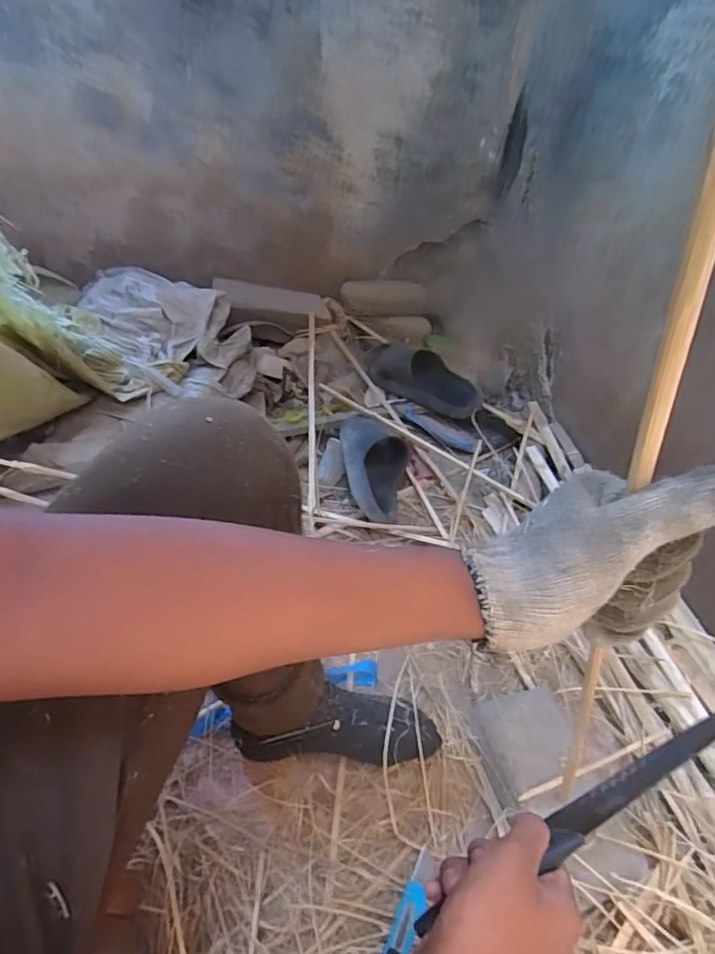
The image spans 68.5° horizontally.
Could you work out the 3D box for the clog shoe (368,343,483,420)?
[{"bbox_3d":[0.146,-0.221,1.136,0.259,0.098,0.099,23,47,18],"label":"clog shoe"}]

